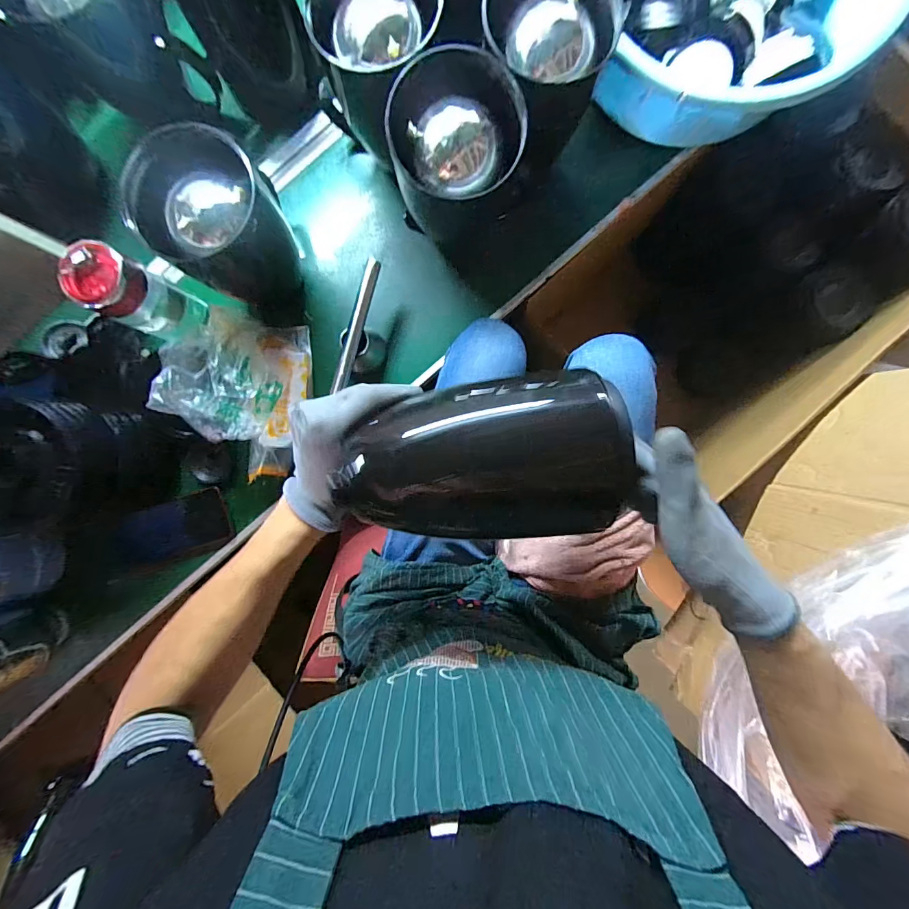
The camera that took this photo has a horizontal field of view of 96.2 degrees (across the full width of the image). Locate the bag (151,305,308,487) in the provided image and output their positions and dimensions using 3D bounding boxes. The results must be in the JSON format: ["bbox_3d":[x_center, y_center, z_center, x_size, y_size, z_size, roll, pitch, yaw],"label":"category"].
[{"bbox_3d":[-0.263,-0.076,0.494,0.136,0.109,0.195,4,90,2],"label":"bag"}]

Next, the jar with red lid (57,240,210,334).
[{"bbox_3d":[-0.355,-0.176,0.464,0.059,0.130,0.064,0,90,2],"label":"jar with red lid"}]

